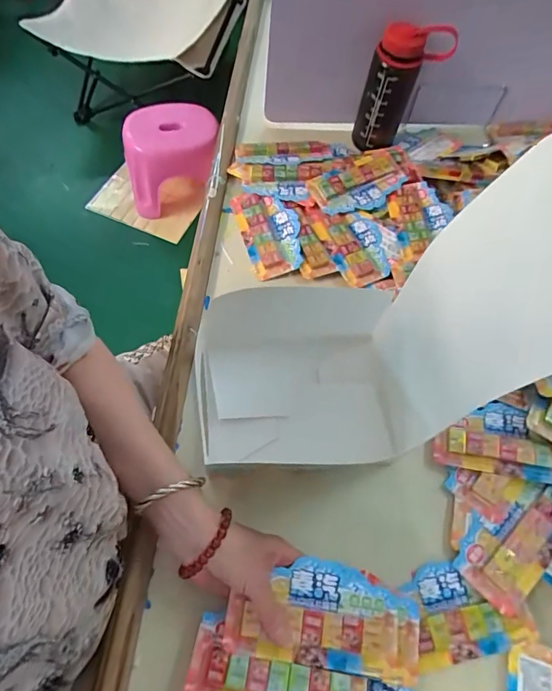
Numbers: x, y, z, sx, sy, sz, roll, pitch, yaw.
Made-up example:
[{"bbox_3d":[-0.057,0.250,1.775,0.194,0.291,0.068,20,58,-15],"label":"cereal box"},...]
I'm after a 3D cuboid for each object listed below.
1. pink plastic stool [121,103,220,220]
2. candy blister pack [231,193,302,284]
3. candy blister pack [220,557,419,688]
[{"bbox_3d":[-0.324,-0.572,1.389,0.288,0.270,0.245,7,62,-1],"label":"pink plastic stool"},{"bbox_3d":[-0.009,-0.162,0.597,0.076,0.019,0.152,-19,66,-2],"label":"candy blister pack"},{"bbox_3d":[0.043,0.234,0.375,0.164,0.023,0.079,9,63,3],"label":"candy blister pack"}]

